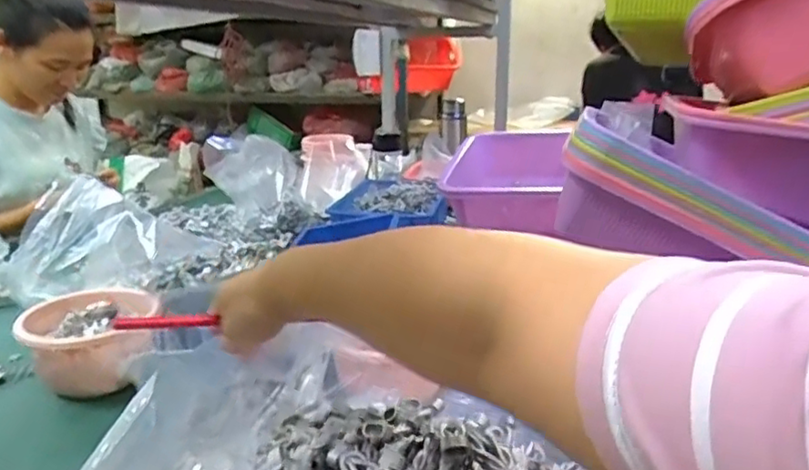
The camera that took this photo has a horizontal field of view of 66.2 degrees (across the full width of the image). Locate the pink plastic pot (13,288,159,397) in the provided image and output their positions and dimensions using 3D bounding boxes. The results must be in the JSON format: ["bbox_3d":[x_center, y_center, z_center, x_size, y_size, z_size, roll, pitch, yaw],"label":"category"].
[{"bbox_3d":[-0.367,0.128,0.734,0.146,0.082,0.138,-7,17,-20],"label":"pink plastic pot"}]

